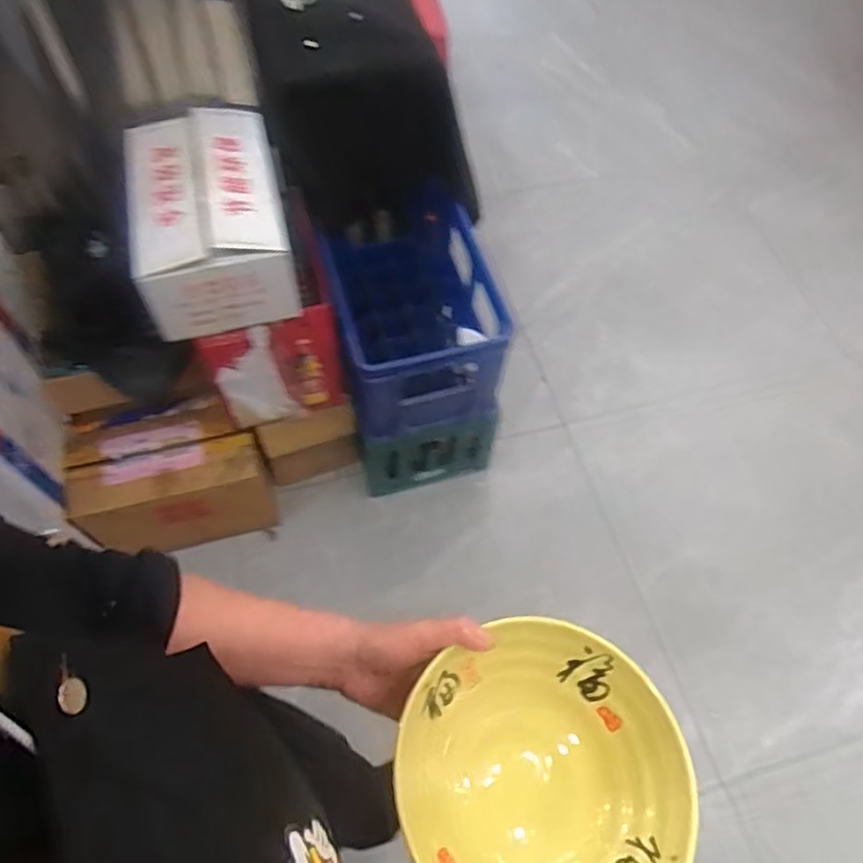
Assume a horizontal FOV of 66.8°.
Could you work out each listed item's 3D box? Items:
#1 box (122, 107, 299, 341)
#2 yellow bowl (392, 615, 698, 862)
[{"bbox_3d":[-0.337,-0.334,1.000,0.207,0.149,0.321,-12,62,-9],"label":"box"},{"bbox_3d":[0.076,0.234,0.451,0.191,0.063,0.187,1,61,-1],"label":"yellow bowl"}]

